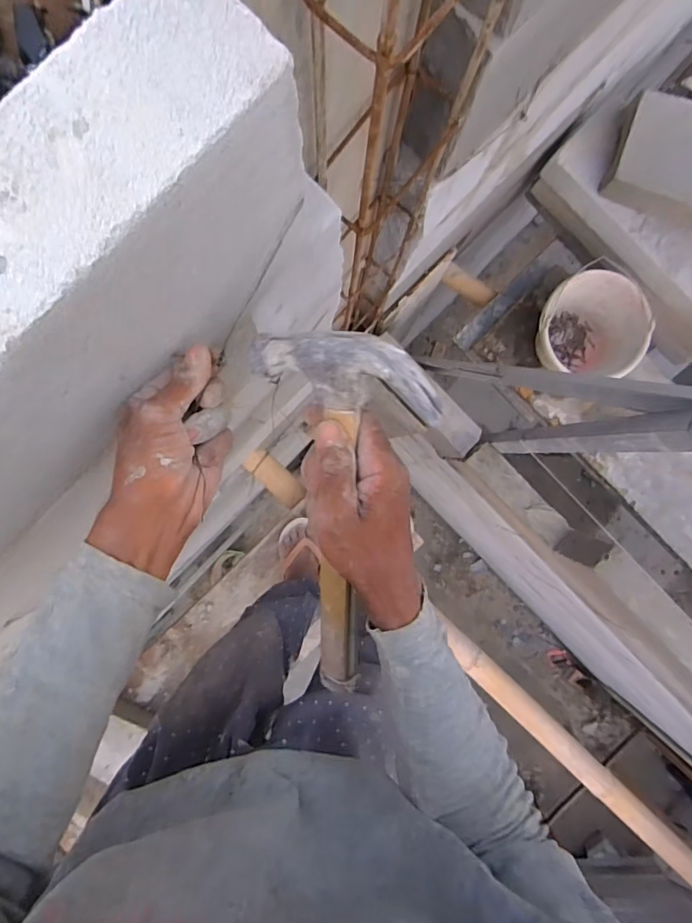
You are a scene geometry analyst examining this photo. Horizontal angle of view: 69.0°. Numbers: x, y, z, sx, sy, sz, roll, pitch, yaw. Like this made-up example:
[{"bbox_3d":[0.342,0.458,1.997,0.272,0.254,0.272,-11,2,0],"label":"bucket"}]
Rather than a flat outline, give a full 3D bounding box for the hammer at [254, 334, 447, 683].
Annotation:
[{"bbox_3d":[-0.009,0.060,0.364,0.117,0.046,0.298,3,115,-2],"label":"hammer"}]

